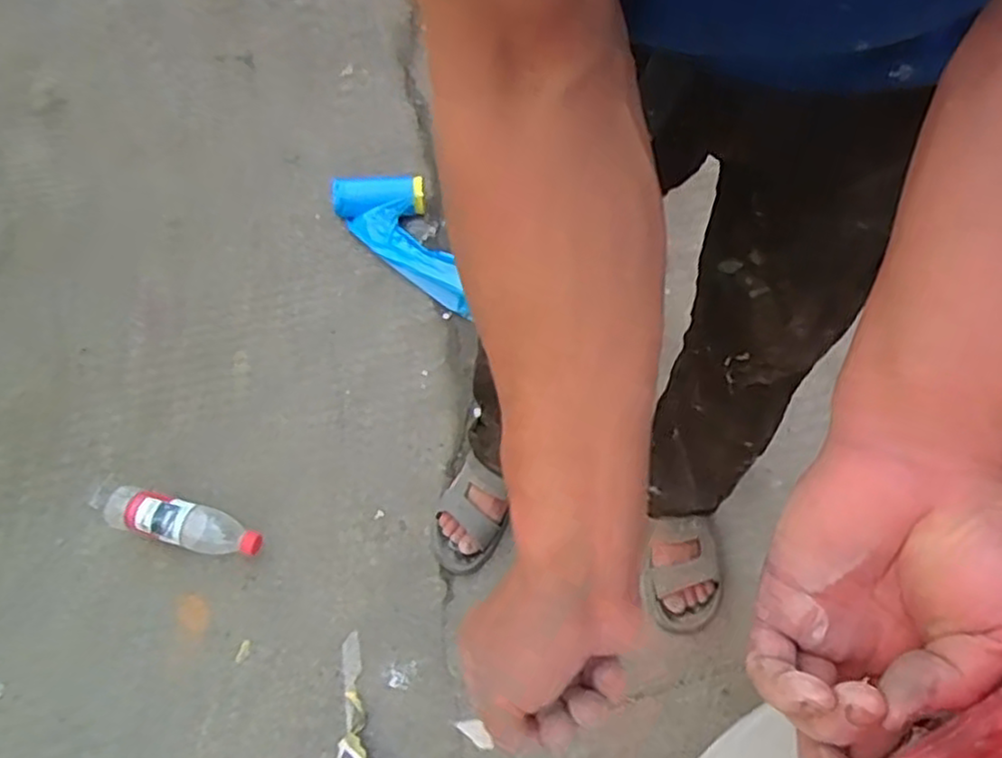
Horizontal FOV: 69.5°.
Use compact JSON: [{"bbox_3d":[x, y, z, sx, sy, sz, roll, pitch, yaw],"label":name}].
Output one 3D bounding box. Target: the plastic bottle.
[{"bbox_3d":[-0.482,0.201,1.044,0.279,0.057,0.066,13,58,5],"label":"plastic bottle"}]

